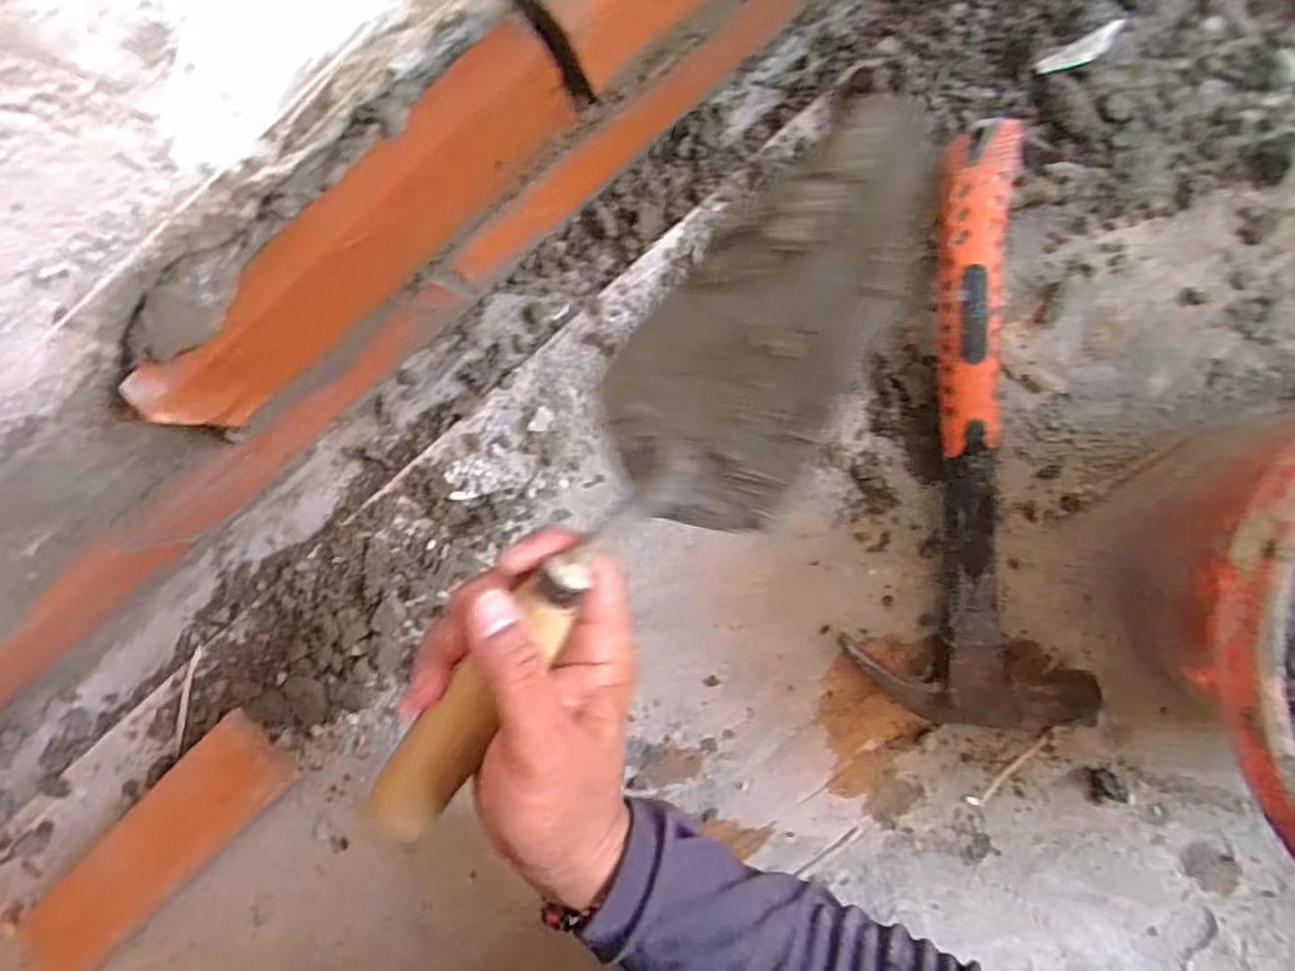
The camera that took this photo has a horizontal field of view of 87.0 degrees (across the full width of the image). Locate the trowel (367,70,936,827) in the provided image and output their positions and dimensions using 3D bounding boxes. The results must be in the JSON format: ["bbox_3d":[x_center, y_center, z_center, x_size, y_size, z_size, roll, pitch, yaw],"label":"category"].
[{"bbox_3d":[-0.010,0.017,0.253,0.073,0.043,0.312,37,106,4],"label":"trowel"}]

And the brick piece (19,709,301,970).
[{"bbox_3d":[-0.330,0.246,0.452,0.250,0.027,0.061,-43,87,8],"label":"brick piece"}]

